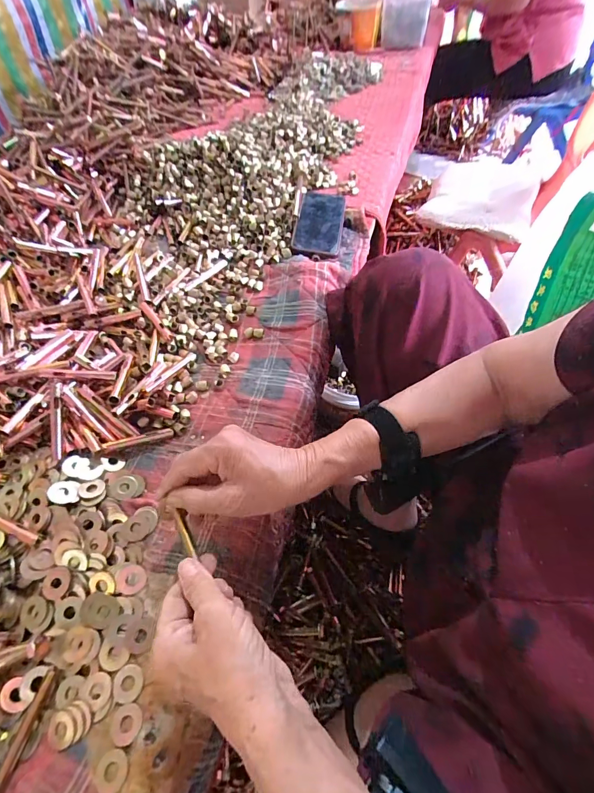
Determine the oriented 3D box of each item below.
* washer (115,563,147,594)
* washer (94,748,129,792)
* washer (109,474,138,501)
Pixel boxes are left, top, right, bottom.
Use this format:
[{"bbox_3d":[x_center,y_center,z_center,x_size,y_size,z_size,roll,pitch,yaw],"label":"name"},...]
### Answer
[{"bbox_3d":[-0.152,0.168,0.344,0.027,0.004,0.024,22,58,18],"label":"washer"},{"bbox_3d":[-0.135,0.275,0.274,0.025,0.004,0.024,-2,54,2],"label":"washer"},{"bbox_3d":[-0.183,0.095,0.395,0.028,0.004,0.027,-2,54,2],"label":"washer"}]

